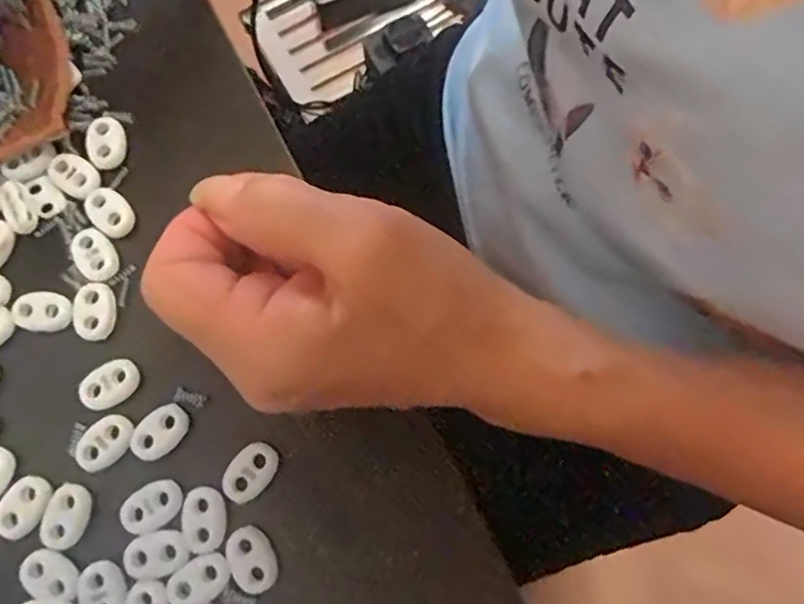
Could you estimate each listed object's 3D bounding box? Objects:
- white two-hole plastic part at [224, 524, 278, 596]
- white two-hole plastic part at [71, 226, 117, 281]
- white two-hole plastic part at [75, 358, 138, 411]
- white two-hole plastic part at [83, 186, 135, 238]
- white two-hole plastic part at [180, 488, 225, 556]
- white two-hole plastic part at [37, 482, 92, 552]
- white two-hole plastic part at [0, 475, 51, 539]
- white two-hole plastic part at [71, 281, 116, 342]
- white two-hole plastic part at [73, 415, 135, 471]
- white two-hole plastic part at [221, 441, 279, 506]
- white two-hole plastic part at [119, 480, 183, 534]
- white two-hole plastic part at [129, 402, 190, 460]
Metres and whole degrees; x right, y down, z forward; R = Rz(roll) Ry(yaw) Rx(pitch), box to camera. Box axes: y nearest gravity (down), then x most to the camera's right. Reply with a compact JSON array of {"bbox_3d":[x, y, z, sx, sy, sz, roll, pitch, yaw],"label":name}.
[{"bbox_3d":[-0.053,0.091,0.221,0.015,0.004,0.023,-24,77,-5],"label":"white two-hole plastic part"},{"bbox_3d":[-0.122,-0.019,0.248,0.016,0.004,0.022,-37,78,-7],"label":"white two-hole plastic part"},{"bbox_3d":[-0.111,0.031,0.237,0.023,0.004,0.015,-31,78,-6],"label":"white two-hole plastic part"},{"bbox_3d":[-0.118,-0.037,0.252,0.022,0.004,0.015,39,80,10],"label":"white two-hole plastic part"},{"bbox_3d":[-0.072,0.078,0.224,0.015,0.004,0.023,-11,76,-1],"label":"white two-hole plastic part"},{"bbox_3d":[-0.122,0.078,0.226,0.016,0.004,0.023,16,77,5],"label":"white two-hole plastic part"},{"bbox_3d":[-0.139,0.074,0.227,0.016,0.004,0.023,29,79,8],"label":"white two-hole plastic part"},{"bbox_3d":[-0.120,0.003,0.244,0.016,0.004,0.023,3,76,2],"label":"white two-hole plastic part"},{"bbox_3d":[-0.110,0.052,0.231,0.023,0.004,0.015,-44,79,-9],"label":"white two-hole plastic part"},{"bbox_3d":[-0.055,0.062,0.228,0.016,0.004,0.022,36,80,9],"label":"white two-hole plastic part"},{"bbox_3d":[-0.091,0.074,0.225,0.023,0.004,0.015,-33,78,-7],"label":"white two-hole plastic part"},{"bbox_3d":[-0.090,0.048,0.232,0.022,0.004,0.015,-44,79,-9],"label":"white two-hole plastic part"}]

